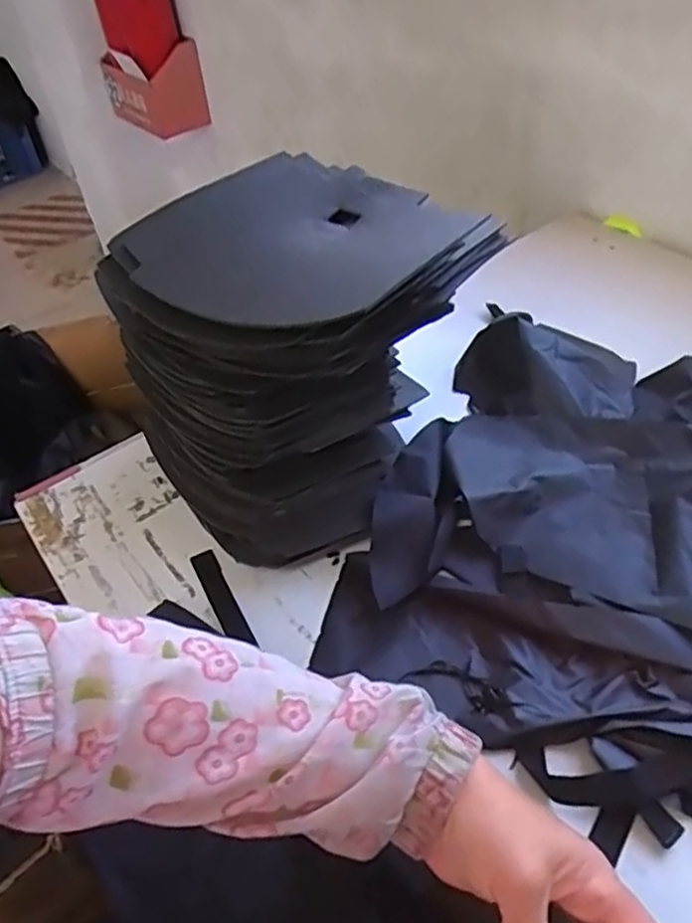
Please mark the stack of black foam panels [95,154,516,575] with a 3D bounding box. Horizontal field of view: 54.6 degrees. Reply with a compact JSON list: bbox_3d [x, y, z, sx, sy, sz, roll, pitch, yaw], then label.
[{"bbox_3d":[-0.050,-0.085,0.601,0.246,0.252,0.263,-29,49,-21],"label":"stack of black foam panels"}]

